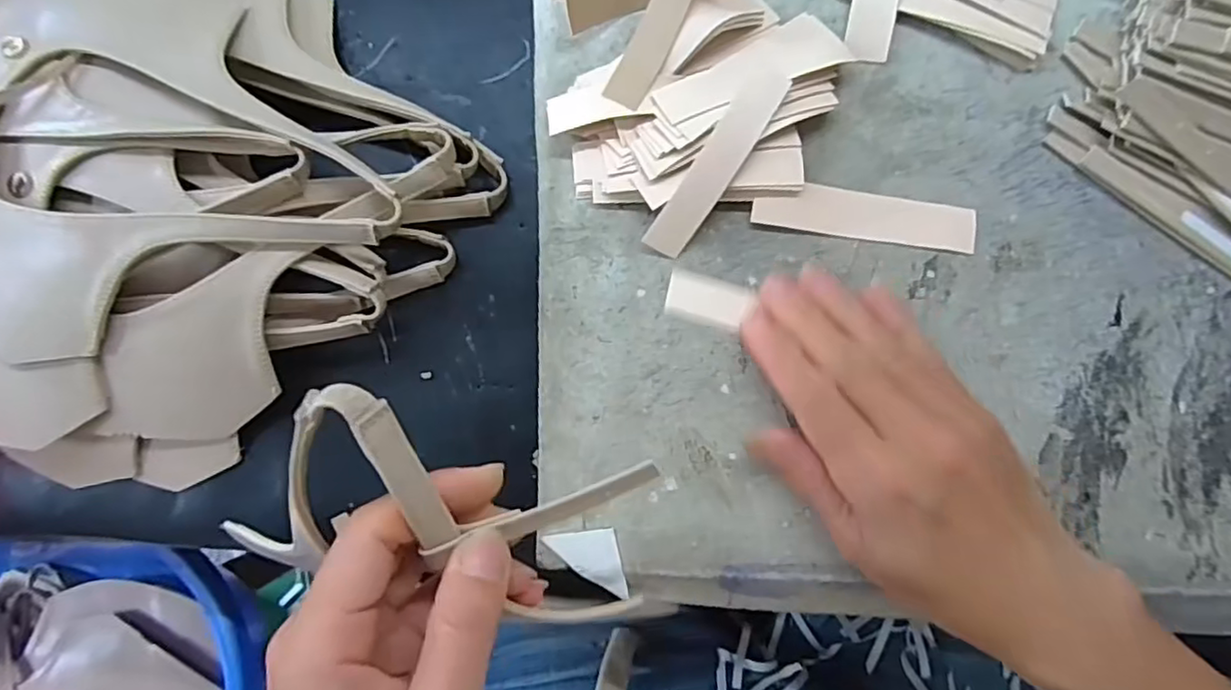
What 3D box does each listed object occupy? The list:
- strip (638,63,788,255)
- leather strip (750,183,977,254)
[{"bbox_3d":[0.041,-0.073,0.260,0.017,0.017,0.080,33,87,4],"label":"strip"},{"bbox_3d":[0.104,-0.054,0.267,0.091,0.004,0.018,8,86,2],"label":"leather strip"}]

